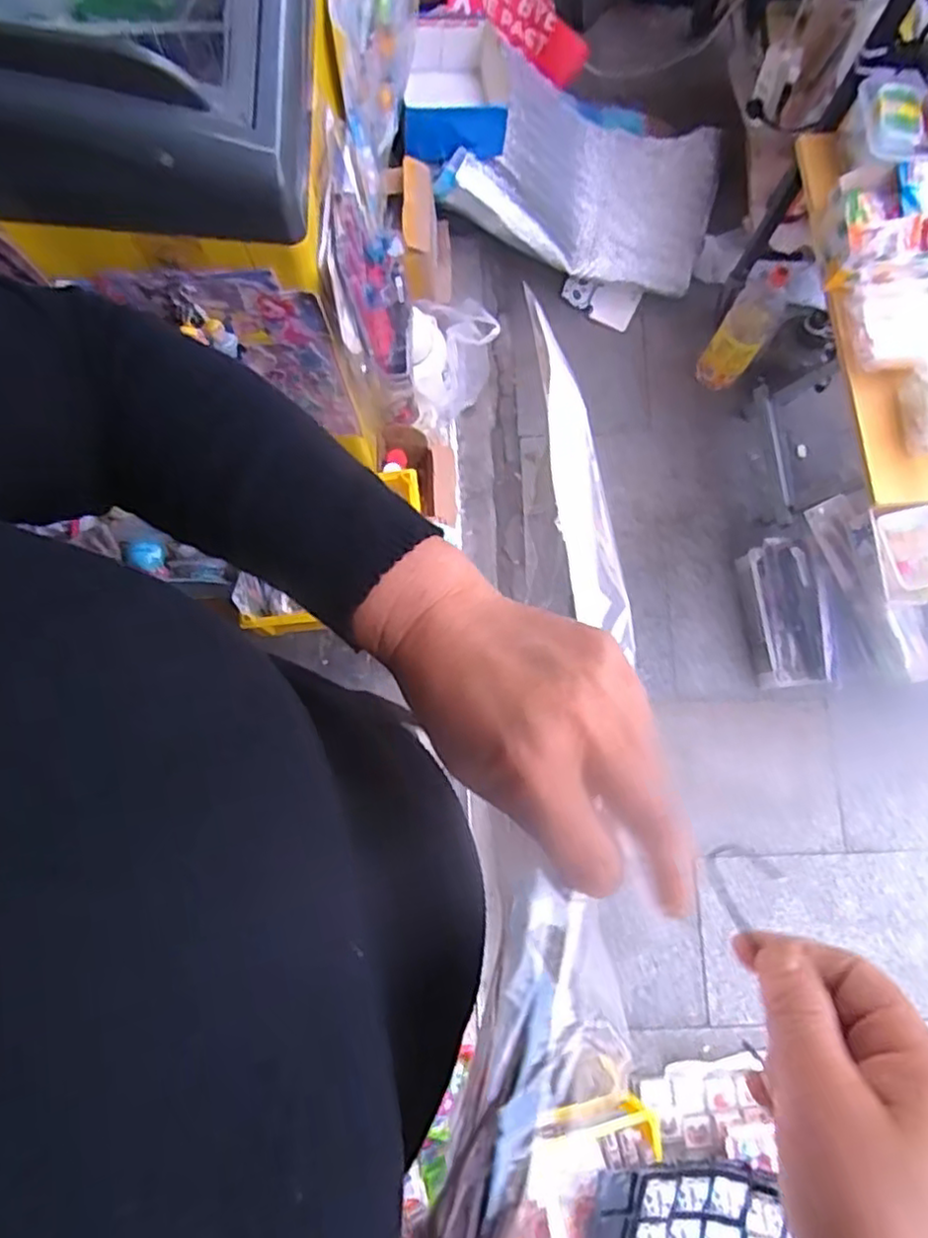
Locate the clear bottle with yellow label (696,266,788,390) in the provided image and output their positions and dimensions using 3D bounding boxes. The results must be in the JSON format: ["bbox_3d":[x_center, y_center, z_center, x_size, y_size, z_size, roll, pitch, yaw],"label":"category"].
[{"bbox_3d":[0.547,-0.560,1.346,0.087,0.274,0.095,0,79,-1],"label":"clear bottle with yellow label"}]

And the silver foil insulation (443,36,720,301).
[{"bbox_3d":[0.275,-0.968,1.469,0.554,0.205,0.464,14,79,2],"label":"silver foil insulation"}]

